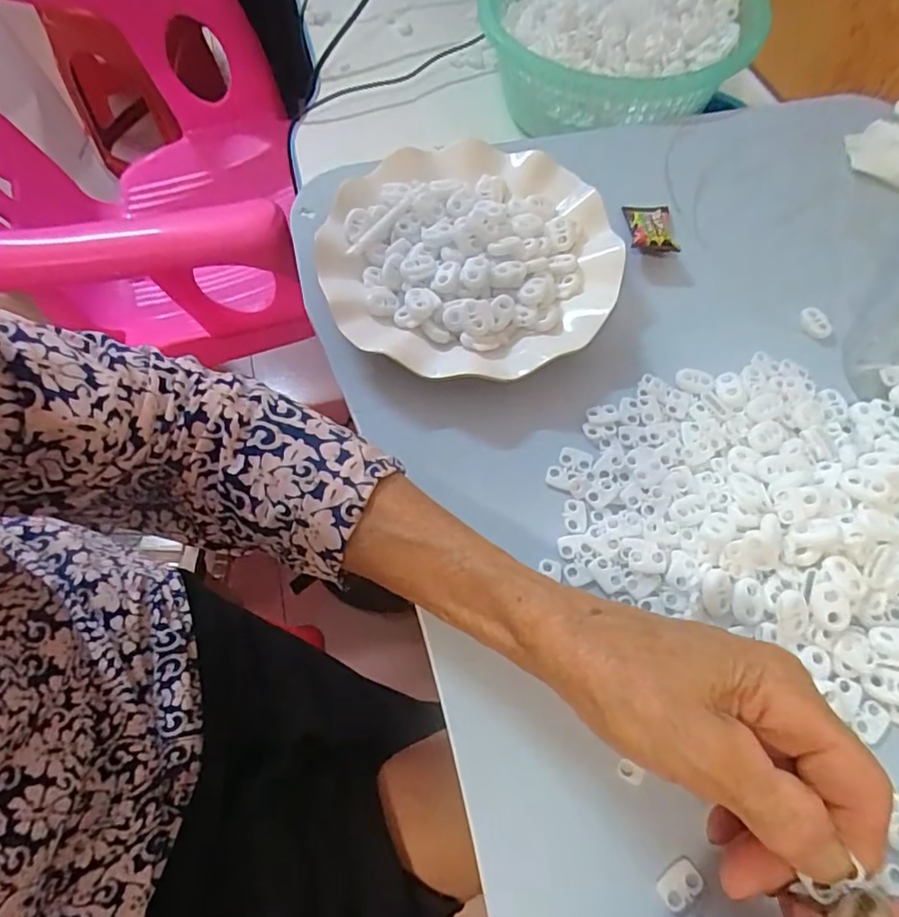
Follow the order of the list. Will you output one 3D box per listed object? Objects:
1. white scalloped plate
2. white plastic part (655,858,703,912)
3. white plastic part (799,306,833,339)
[{"bbox_3d":[0.011,-0.127,0.353,0.176,0.026,0.175,-24,66,-12],"label":"white scalloped plate"},{"bbox_3d":[0.093,0.172,0.229,0.018,0.004,0.012,-34,68,-16],"label":"white plastic part"},{"bbox_3d":[0.228,-0.085,0.353,0.014,0.004,0.022,-17,63,-8],"label":"white plastic part"}]

